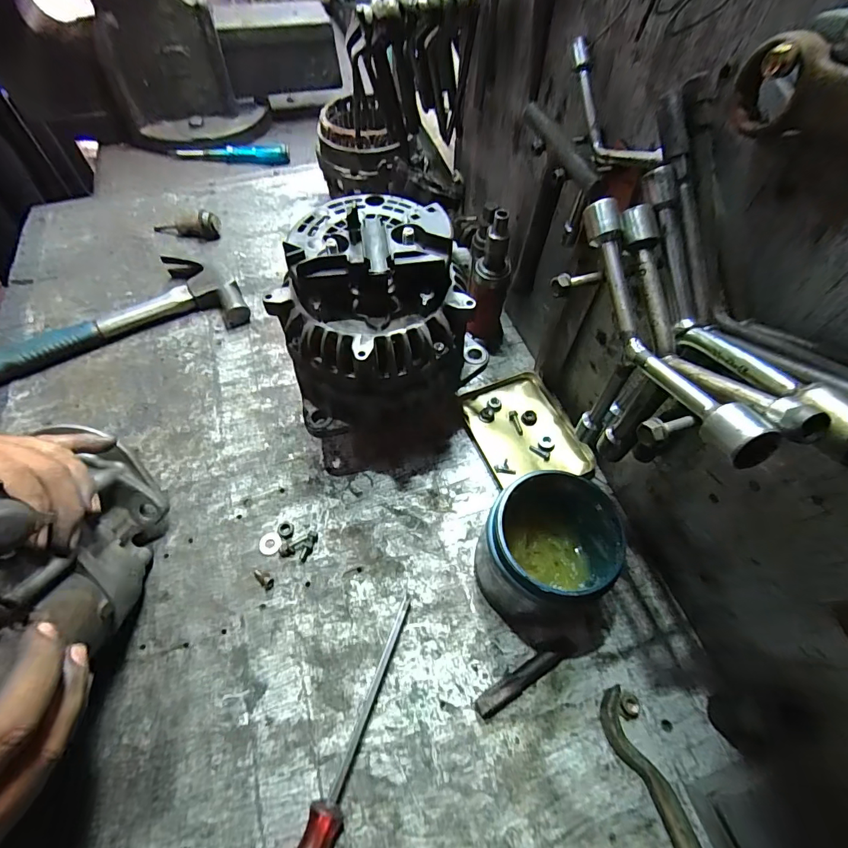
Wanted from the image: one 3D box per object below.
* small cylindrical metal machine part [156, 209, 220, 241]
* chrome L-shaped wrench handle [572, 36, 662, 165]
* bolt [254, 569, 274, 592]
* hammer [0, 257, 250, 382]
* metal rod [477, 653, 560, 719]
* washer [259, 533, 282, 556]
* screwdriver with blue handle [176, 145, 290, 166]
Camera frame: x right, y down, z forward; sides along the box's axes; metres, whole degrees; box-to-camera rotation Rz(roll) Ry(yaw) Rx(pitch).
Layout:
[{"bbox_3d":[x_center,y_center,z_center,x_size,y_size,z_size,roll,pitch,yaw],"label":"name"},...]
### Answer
[{"bbox_3d":[-0.324,-0.271,0.600,0.090,0.027,0.023,-1,58,-2],"label":"small cylindrical metal machine part"},{"bbox_3d":[0.116,-0.199,0.283,0.014,0.029,0.107,-13,73,-9],"label":"chrome L-shaped wrench handle"},{"bbox_3d":[-0.134,0.129,0.366,0.021,0.005,0.010,40,65,21],"label":"bolt"},{"bbox_3d":[-0.377,-0.110,0.497,0.328,0.030,0.106,-22,61,-14],"label":"hammer"},{"bbox_3d":[0.071,0.191,0.325,0.072,0.014,0.015,-27,62,-17],"label":"metal rod"},{"bbox_3d":[-0.134,0.104,0.382,0.020,0.004,0.019,0,58,-1],"label":"washer"},{"bbox_3d":[-0.327,-0.462,0.759,0.181,0.027,0.021,-7,59,-6],"label":"screwdriver with blue handle"}]

